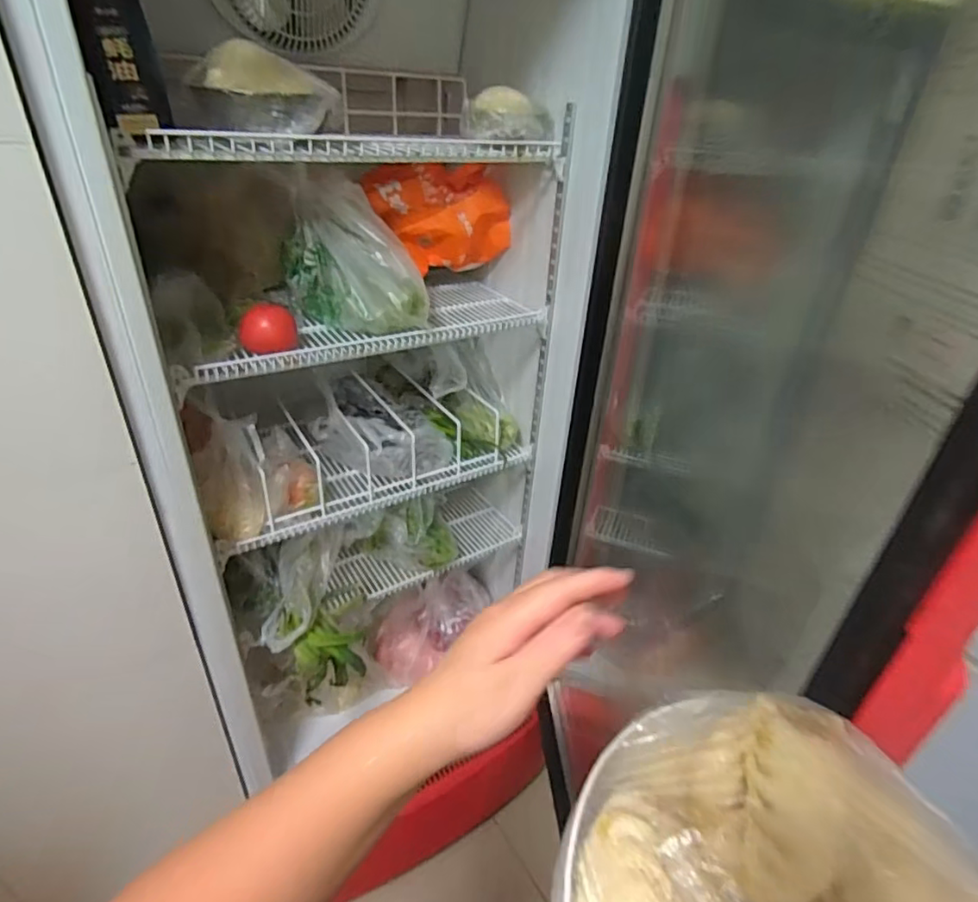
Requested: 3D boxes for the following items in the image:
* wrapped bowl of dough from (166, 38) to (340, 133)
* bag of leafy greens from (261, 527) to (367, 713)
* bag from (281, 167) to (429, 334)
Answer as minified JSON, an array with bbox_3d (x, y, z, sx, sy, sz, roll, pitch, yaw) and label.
[{"bbox_3d":[-0.255,-0.385,0.613,0.134,0.073,0.118,13,34,13],"label":"wrapped bowl of dough"},{"bbox_3d":[-0.285,0.286,0.931,0.149,0.286,0.125,-12,0,-23],"label":"bag of leafy greens"},{"bbox_3d":[-0.180,-0.274,0.809,0.220,0.178,0.104,16,35,18],"label":"bag"}]

